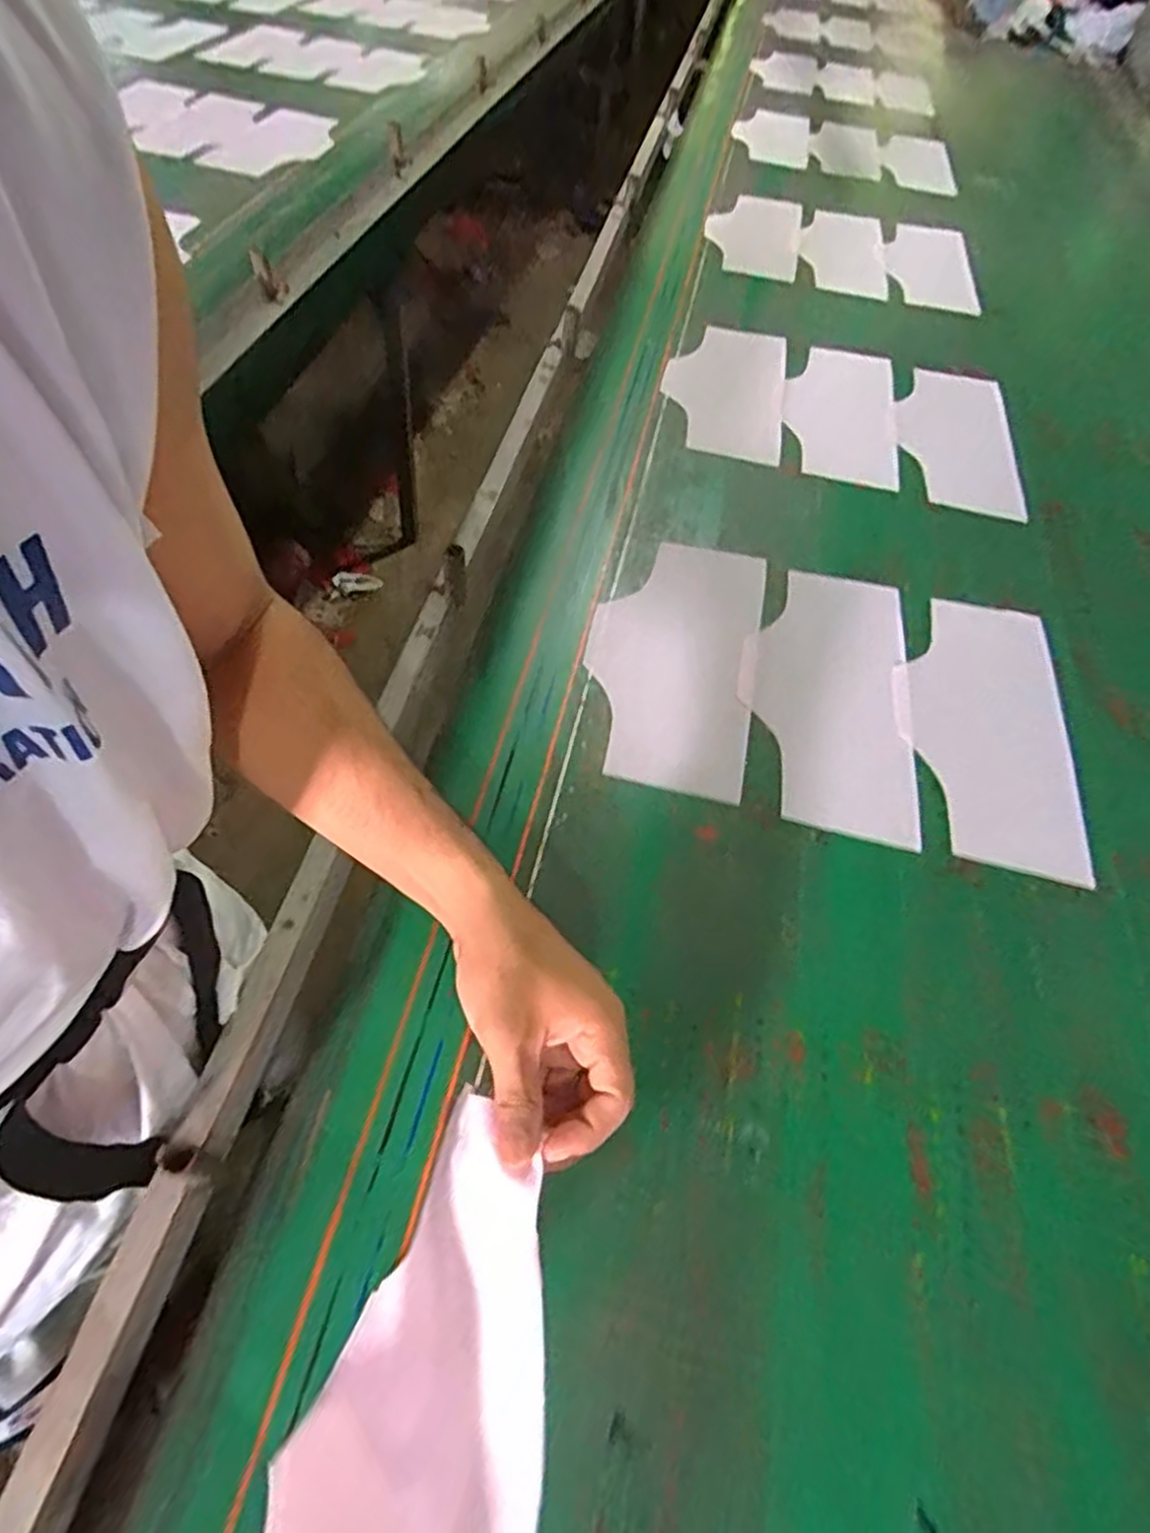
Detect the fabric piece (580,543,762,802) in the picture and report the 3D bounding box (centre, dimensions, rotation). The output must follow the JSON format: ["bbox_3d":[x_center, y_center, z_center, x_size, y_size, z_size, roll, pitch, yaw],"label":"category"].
[{"bbox_3d":[0.098,-0.113,0.742,0.162,0.009,0.322,12,56,4],"label":"fabric piece"}]

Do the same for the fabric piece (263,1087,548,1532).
[{"bbox_3d":[-0.078,0.319,0.344,0.117,0.134,0.257,16,57,7],"label":"fabric piece"}]

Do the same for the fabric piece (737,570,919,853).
[{"bbox_3d":[0.247,-0.076,0.728,0.158,0.010,0.321,9,56,2],"label":"fabric piece"}]

